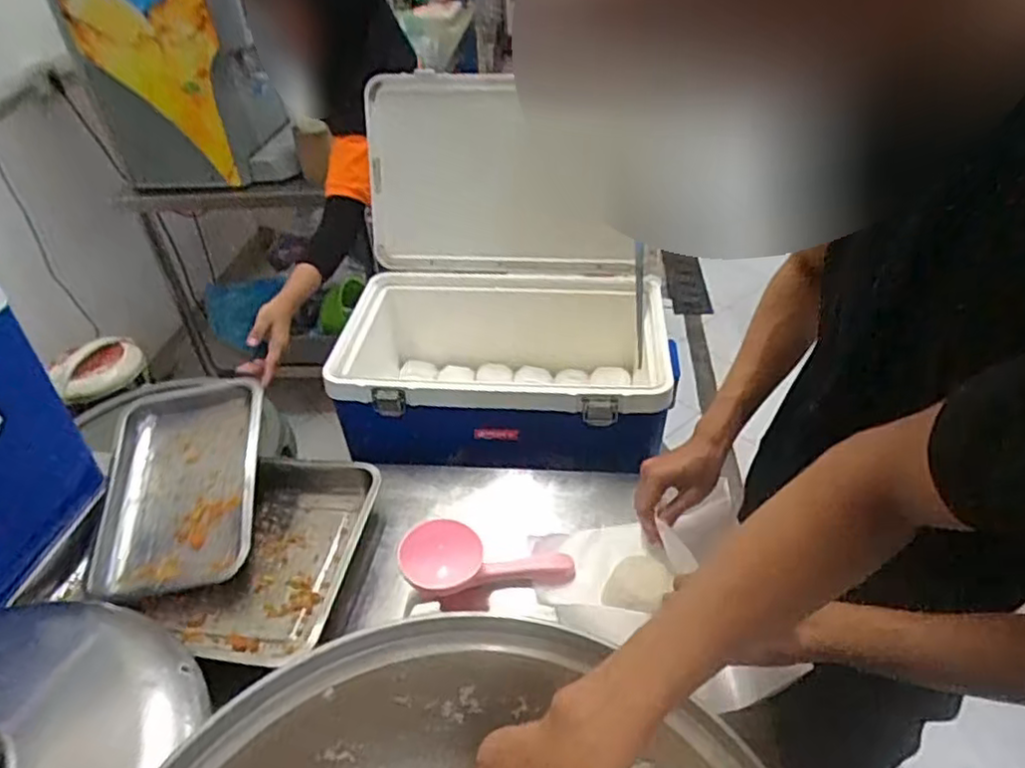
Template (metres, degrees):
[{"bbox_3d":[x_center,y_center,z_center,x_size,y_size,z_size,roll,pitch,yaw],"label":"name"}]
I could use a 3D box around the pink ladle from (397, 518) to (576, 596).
[{"bbox_3d":[-0.035,0.215,0.840,0.205,0.052,0.087,-2,62,-6],"label":"pink ladle"}]

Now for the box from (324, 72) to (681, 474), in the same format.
[{"bbox_3d":[-0.027,-0.151,1.085,0.544,0.508,0.419,1,39,7],"label":"box"}]

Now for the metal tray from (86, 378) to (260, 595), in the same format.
[{"bbox_3d":[-0.455,0.131,0.924,0.200,0.024,0.306,-9,59,-2],"label":"metal tray"}]

